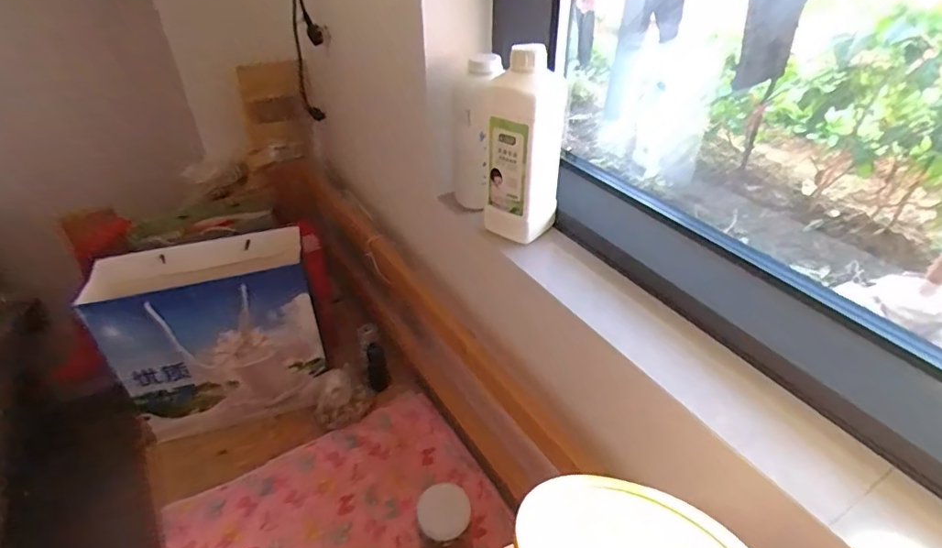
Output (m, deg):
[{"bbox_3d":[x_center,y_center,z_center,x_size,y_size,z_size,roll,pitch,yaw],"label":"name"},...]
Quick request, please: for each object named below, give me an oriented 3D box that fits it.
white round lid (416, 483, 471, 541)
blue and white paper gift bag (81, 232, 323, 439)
[{"bbox_3d":[-0.036,0.314,0.682,0.068,0.005,0.067,0,70,1],"label":"white round lid"},{"bbox_3d":[-0.459,0.112,0.942,0.342,0.307,0.146,-12,38,-14],"label":"blue and white paper gift bag"}]

